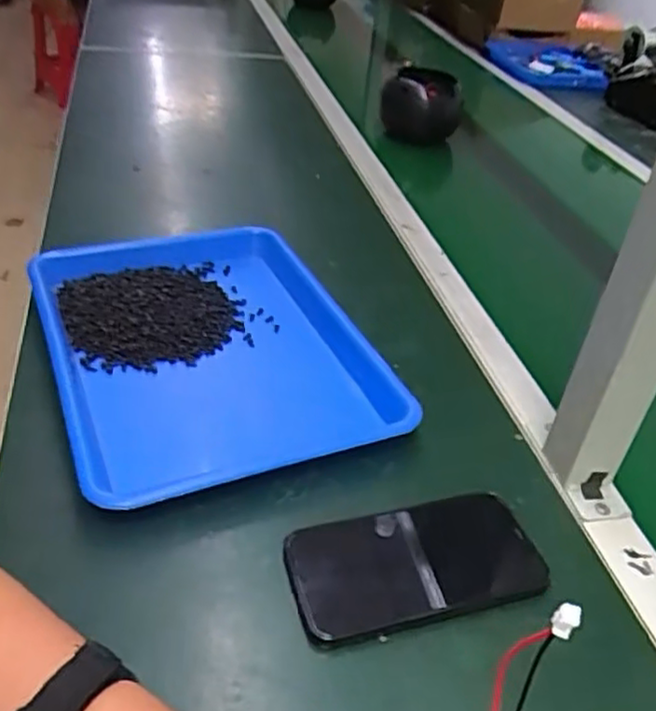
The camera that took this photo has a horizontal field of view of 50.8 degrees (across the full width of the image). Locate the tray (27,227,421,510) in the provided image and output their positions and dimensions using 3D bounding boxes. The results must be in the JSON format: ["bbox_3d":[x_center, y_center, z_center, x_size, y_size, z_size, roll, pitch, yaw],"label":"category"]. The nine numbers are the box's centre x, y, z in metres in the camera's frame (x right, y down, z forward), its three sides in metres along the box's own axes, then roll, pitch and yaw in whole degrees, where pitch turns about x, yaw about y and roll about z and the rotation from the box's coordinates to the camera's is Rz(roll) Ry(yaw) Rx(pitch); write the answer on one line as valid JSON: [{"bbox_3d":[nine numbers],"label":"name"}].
[{"bbox_3d":[-0.108,-0.017,0.591,0.243,0.031,0.322,-12,42,-23],"label":"tray"}]

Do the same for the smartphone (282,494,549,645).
[{"bbox_3d":[0.055,0.132,0.439,0.156,0.012,0.079,-6,40,-16],"label":"smartphone"}]

